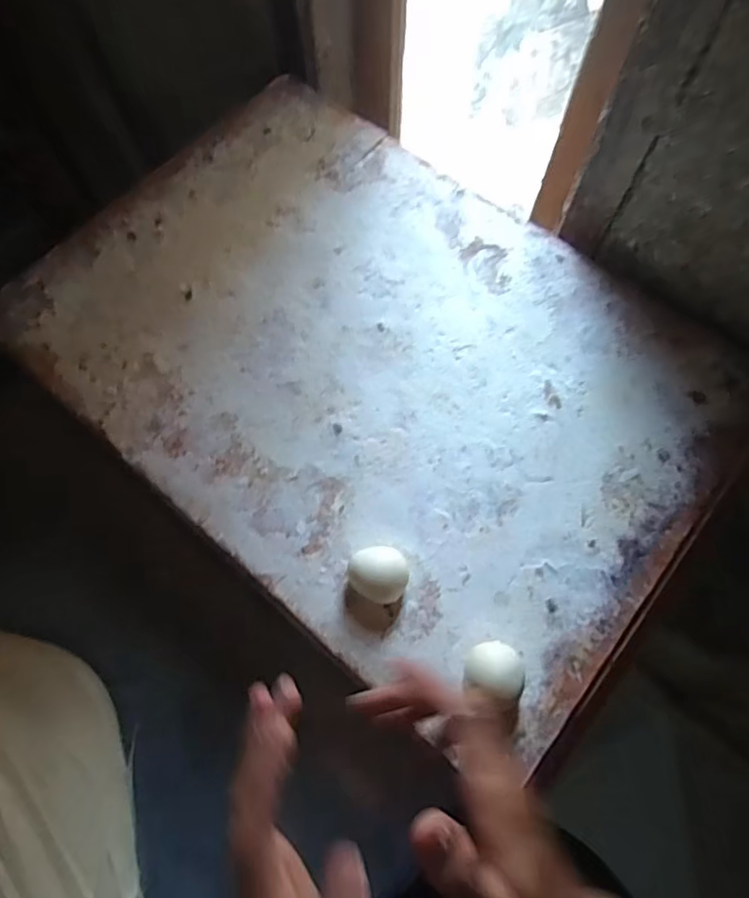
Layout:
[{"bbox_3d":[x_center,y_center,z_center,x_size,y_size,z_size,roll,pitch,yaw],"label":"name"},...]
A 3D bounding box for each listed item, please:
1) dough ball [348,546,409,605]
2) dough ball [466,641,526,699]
[{"bbox_3d":[0.004,0.091,0.400,0.041,0.029,0.039,0,67,1],"label":"dough ball"},{"bbox_3d":[0.083,0.149,0.375,0.038,0.030,0.034,19,69,8],"label":"dough ball"}]

